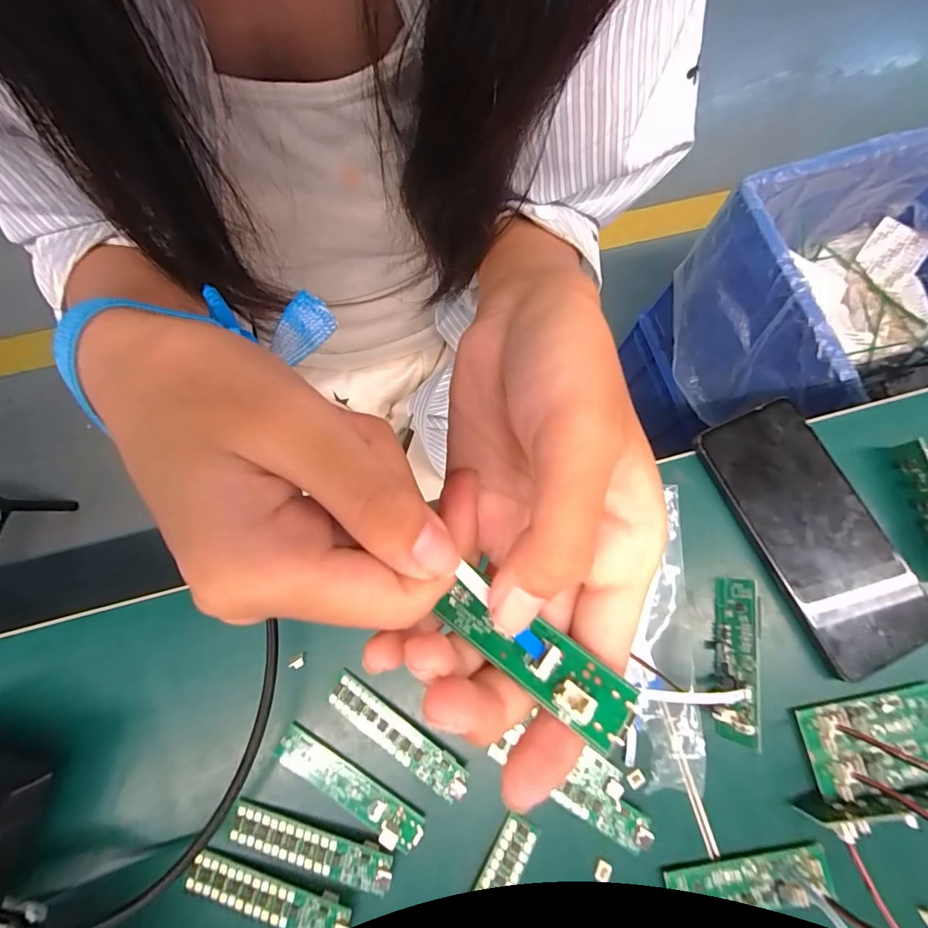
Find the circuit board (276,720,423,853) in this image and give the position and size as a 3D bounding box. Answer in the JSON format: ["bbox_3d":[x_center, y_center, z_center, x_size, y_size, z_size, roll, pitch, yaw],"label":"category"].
[{"bbox_3d":[-0.059,0.165,0.224,0.085,0.010,0.018,31,77,7],"label":"circuit board"}]

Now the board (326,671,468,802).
[{"bbox_3d":[-0.036,0.143,0.230,0.083,0.004,0.019,33,82,12],"label":"board"}]

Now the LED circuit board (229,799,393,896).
[{"bbox_3d":[-0.075,0.189,0.217,0.082,0.005,0.018,15,75,7],"label":"LED circuit board"}]

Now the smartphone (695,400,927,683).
[{"bbox_3d":[0.205,0.038,0.259,0.070,0.008,0.152,-24,78,-7],"label":"smartphone"}]

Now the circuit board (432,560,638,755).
[{"bbox_3d":[0.018,0.048,0.115,0.055,0.007,0.017,32,71,23],"label":"circuit board"}]

